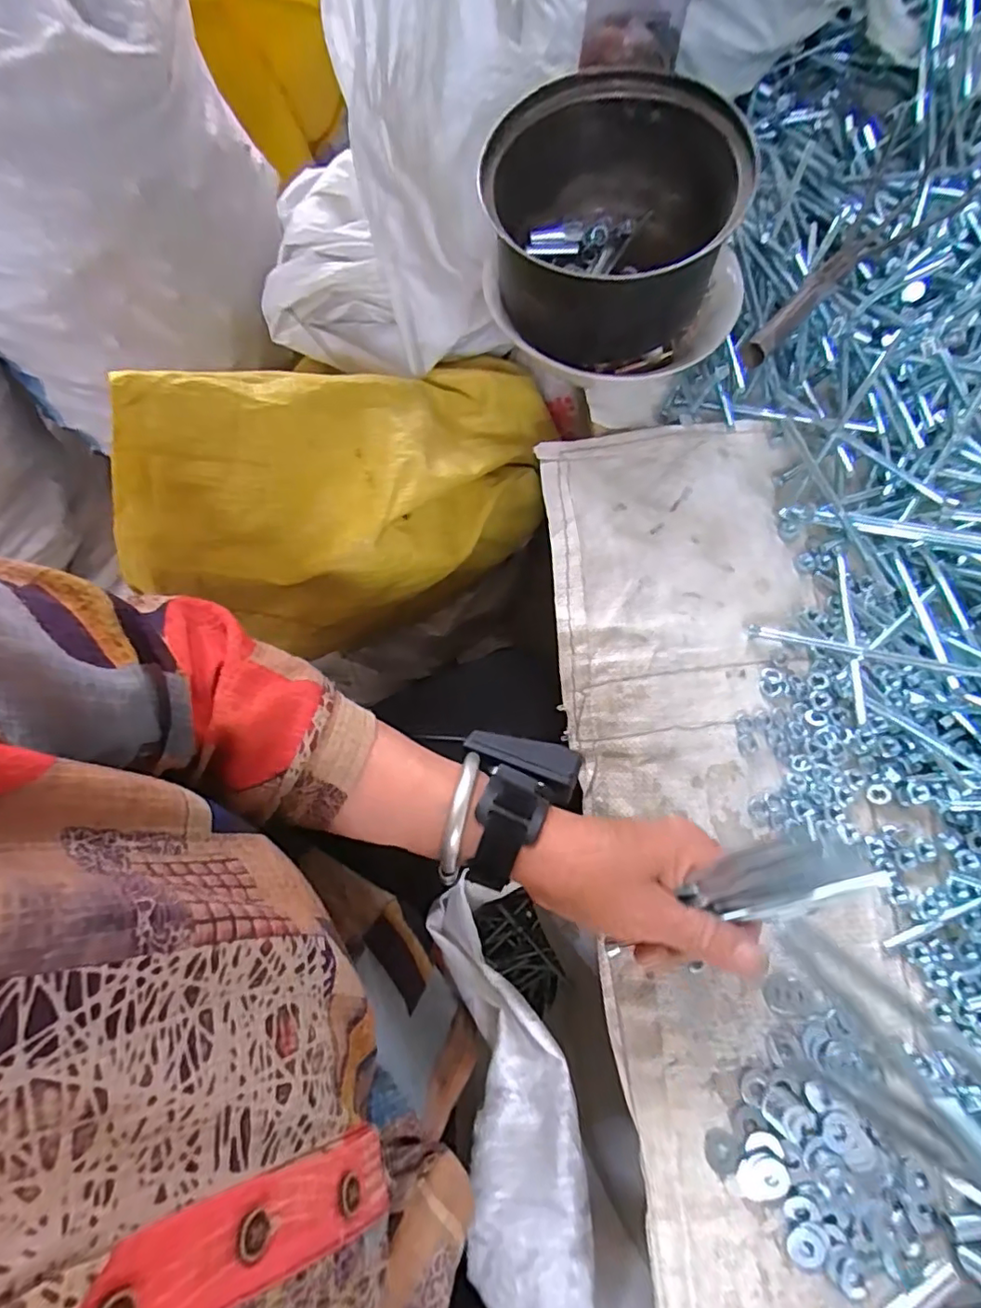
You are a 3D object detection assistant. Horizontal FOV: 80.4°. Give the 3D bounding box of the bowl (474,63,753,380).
[{"bbox_3d":[0.087,-0.310,0.423,0.174,0.093,0.179,-1,72,2],"label":"bowl"}]

